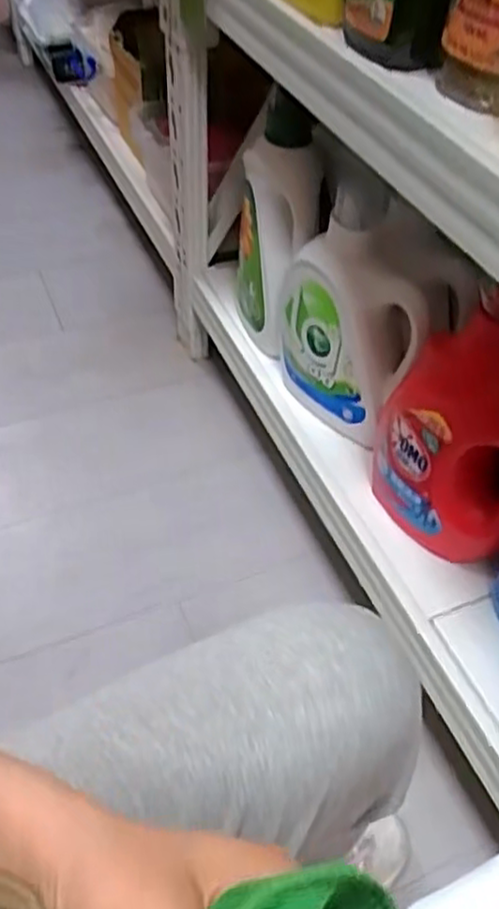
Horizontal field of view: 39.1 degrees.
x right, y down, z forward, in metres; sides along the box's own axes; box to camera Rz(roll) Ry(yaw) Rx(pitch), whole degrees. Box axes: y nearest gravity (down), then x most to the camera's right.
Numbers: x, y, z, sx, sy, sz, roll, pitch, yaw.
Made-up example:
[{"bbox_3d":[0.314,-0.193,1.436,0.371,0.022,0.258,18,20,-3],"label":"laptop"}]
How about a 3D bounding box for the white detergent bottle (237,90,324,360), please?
[{"bbox_3d":[0.034,-0.293,0.911,0.082,0.298,0.123,-34,58,-29],"label":"white detergent bottle"}]

